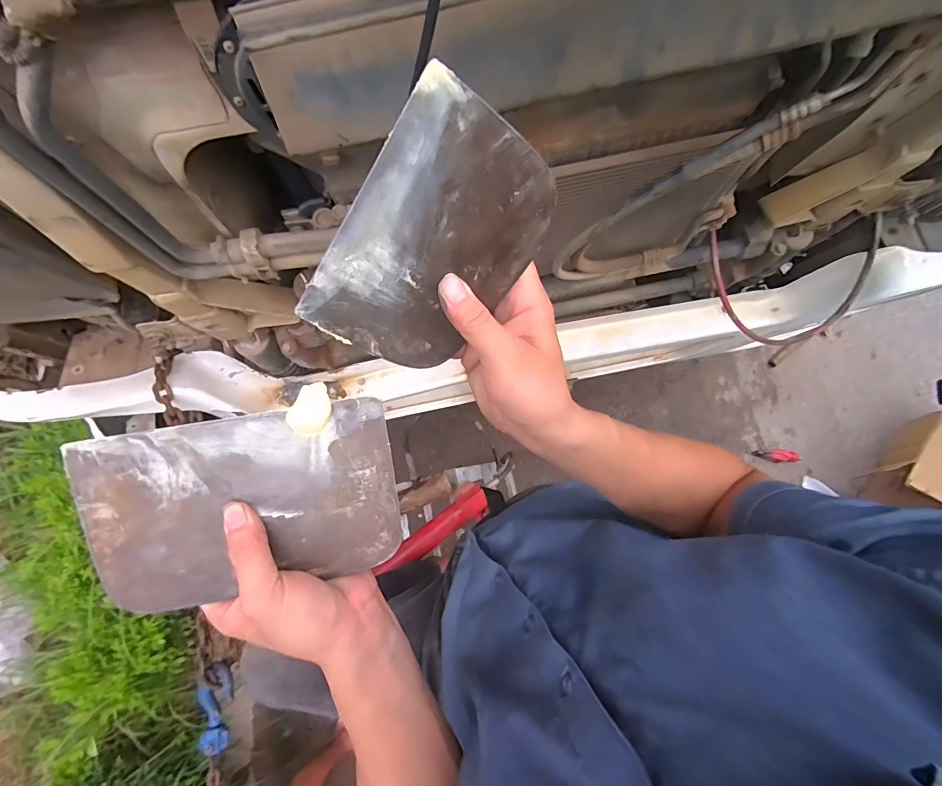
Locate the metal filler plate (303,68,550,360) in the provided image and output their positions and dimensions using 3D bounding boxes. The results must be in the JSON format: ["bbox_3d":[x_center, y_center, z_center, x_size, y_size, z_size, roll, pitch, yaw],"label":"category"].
[{"bbox_3d":[-0.023,-0.084,0.266,0.101,0.004,0.156,28,118,-24],"label":"metal filler plate"}]

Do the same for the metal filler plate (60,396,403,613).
[{"bbox_3d":[-0.143,0.072,0.283,0.186,0.004,0.113,-10,98,-7],"label":"metal filler plate"}]

